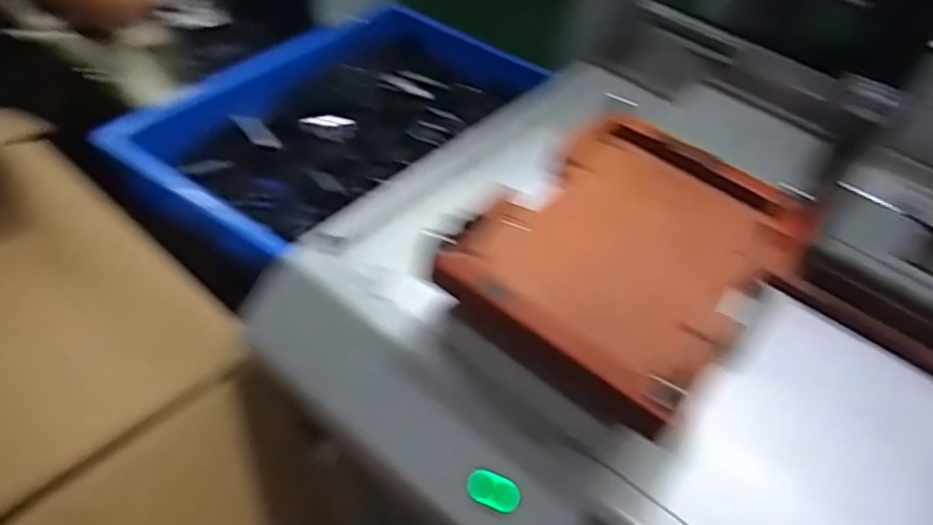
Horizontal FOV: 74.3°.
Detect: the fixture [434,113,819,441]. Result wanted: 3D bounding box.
[{"bbox_3d":[0.100,-0.010,0.376,0.152,0.030,0.214,34,51,24],"label":"fixture"}]

